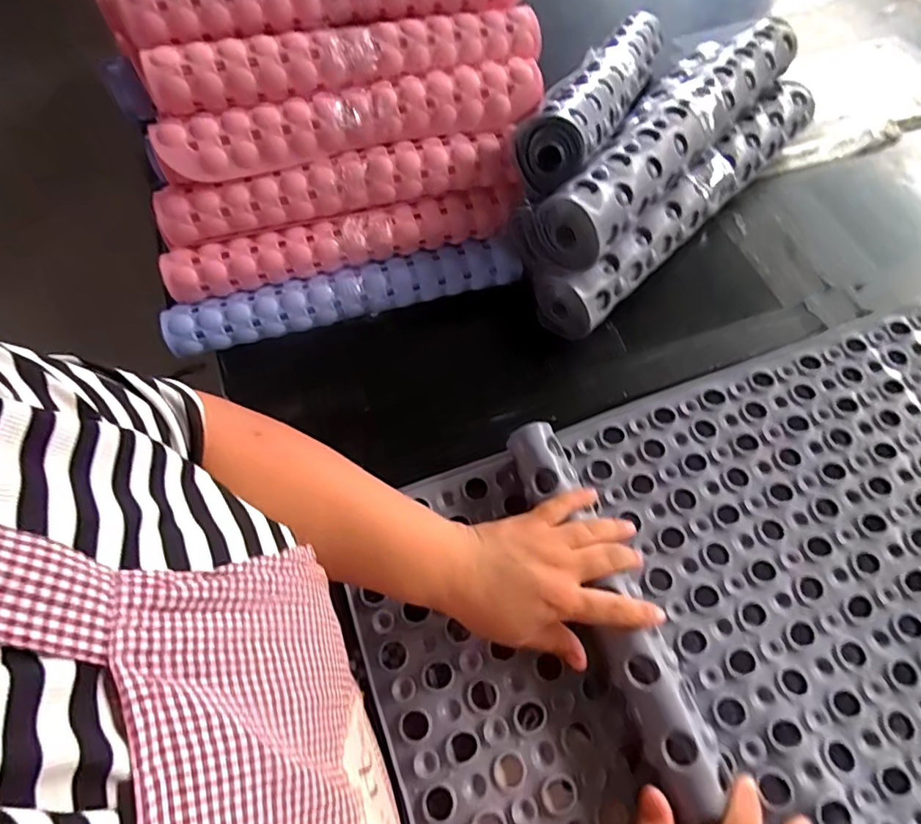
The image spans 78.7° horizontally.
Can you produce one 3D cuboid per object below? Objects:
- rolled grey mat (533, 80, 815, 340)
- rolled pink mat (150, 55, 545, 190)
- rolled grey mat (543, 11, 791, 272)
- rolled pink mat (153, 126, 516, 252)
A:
[{"bbox_3d":[0.257,-0.239,0.630,0.434,0.086,0.067,-41,69,-19],"label":"rolled grey mat"},{"bbox_3d":[-0.099,-0.279,0.533,0.368,0.045,0.051,-17,63,-8],"label":"rolled pink mat"},{"bbox_3d":[0.234,-0.306,0.581,0.075,0.056,0.452,37,68,19],"label":"rolled grey mat"},{"bbox_3d":[-0.122,-0.223,0.556,0.357,0.050,0.051,-13,62,-6],"label":"rolled pink mat"}]

